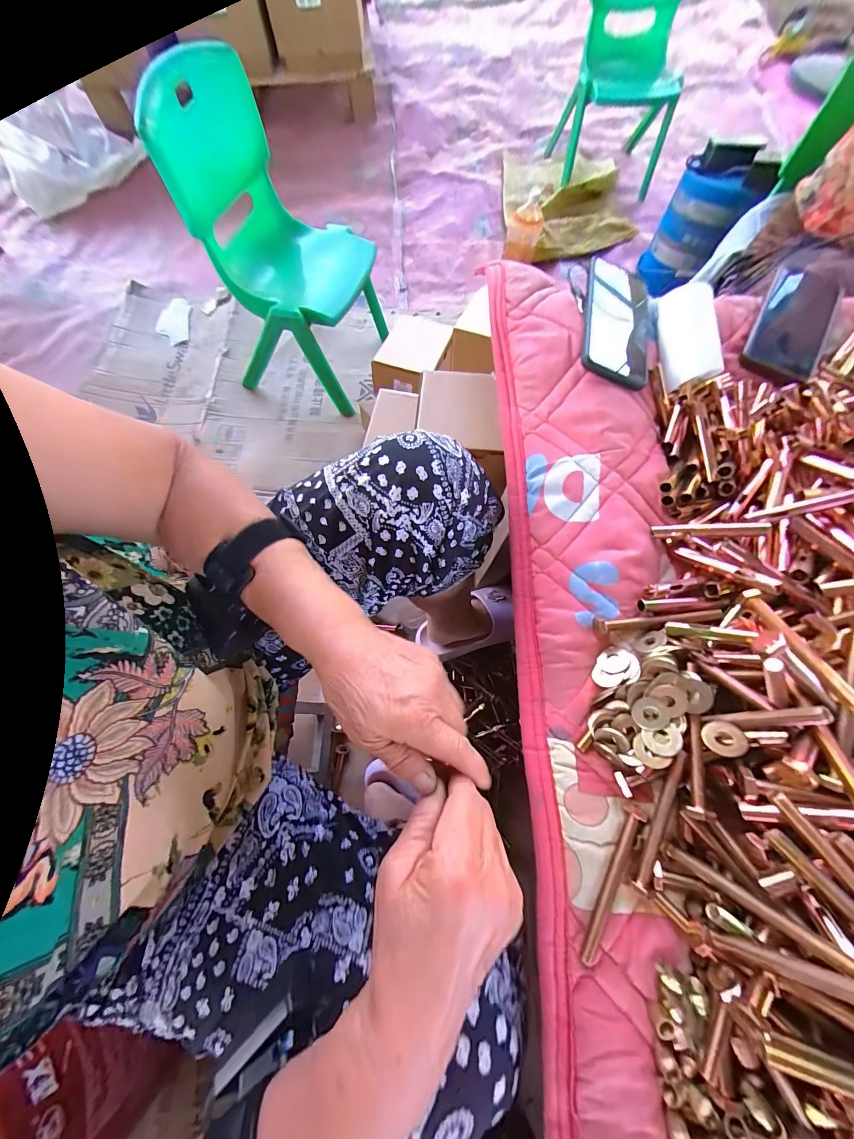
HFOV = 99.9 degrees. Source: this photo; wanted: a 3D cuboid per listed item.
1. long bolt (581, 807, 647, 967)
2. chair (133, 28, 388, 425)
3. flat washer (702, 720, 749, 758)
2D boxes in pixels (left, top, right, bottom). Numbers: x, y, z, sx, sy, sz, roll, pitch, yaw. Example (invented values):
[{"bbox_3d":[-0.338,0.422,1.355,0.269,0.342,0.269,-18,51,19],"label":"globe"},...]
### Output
[{"bbox_3d":[0.134,0.224,0.255,0.013,0.008,0.104,26,74,8],"label":"long bolt"},{"bbox_3d":[-0.279,-0.614,0.725,0.308,0.469,0.284,28,74,9],"label":"chair"},{"bbox_3d":[0.209,0.119,0.253,0.004,0.025,0.022,6,72,-39],"label":"flat washer"}]

